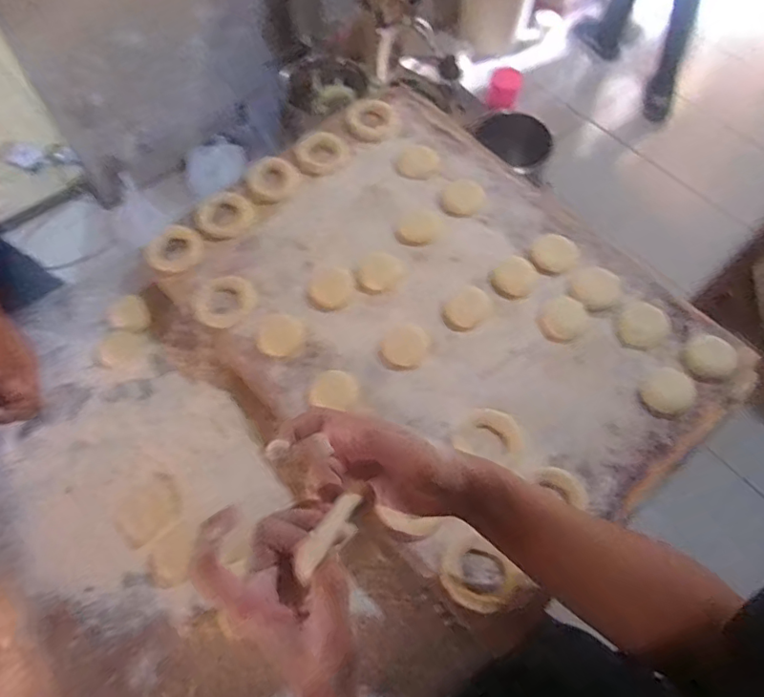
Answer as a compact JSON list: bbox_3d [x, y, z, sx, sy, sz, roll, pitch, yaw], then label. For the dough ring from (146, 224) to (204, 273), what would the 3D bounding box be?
[{"bbox_3d":[-0.244,-0.118,0.662,0.064,0.014,0.056,-41,70,-20],"label":"dough ring"}]

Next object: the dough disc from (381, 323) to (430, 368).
[{"bbox_3d":[0.026,-0.003,0.606,0.047,0.006,0.051,0,62,-1],"label":"dough disc"}]

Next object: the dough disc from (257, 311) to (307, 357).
[{"bbox_3d":[-0.110,-0.016,0.614,0.051,0.007,0.049,0,62,-1],"label":"dough disc"}]

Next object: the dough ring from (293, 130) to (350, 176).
[{"bbox_3d":[-0.079,-0.255,0.726,0.069,0.010,0.065,0,62,-1],"label":"dough ring"}]

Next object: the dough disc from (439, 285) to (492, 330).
[{"bbox_3d":[0.094,-0.045,0.623,0.057,0.006,0.044,-39,69,-19],"label":"dough disc"}]

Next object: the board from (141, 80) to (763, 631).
[{"bbox_3d":[0.068,-0.061,0.643,0.449,0.032,0.575,-38,69,-19],"label":"board"}]

